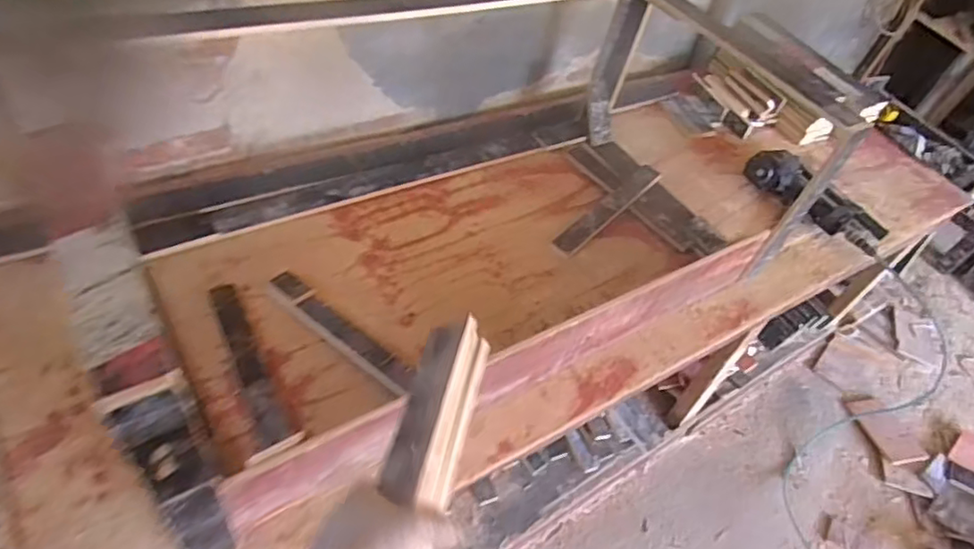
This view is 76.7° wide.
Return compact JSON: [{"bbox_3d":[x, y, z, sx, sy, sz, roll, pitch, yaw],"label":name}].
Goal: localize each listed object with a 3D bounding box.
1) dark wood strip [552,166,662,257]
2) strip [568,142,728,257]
[{"bbox_3d":[0.272,-0.149,1.363,0.057,0.016,0.361,39,53,22],"label":"dark wood strip"},{"bbox_3d":[0.360,-0.184,1.406,0.133,0.017,0.408,-23,57,-28],"label":"strip"}]

